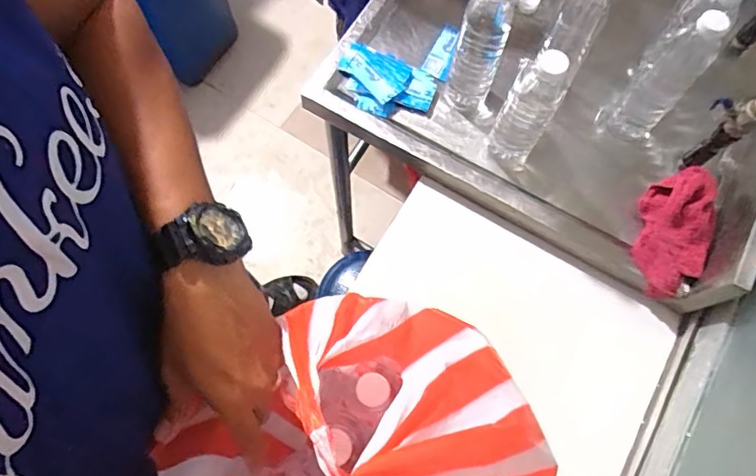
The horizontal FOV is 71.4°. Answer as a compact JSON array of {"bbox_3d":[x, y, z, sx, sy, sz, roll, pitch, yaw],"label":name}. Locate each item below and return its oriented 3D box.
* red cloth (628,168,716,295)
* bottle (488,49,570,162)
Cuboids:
[{"bbox_3d":[0.395,-0.011,0.701,0.082,0.064,0.171,13,72,3],"label":"red cloth"},{"bbox_3d":[0.190,-0.162,0.665,0.063,0.208,0.054,29,74,7],"label":"bottle"}]

